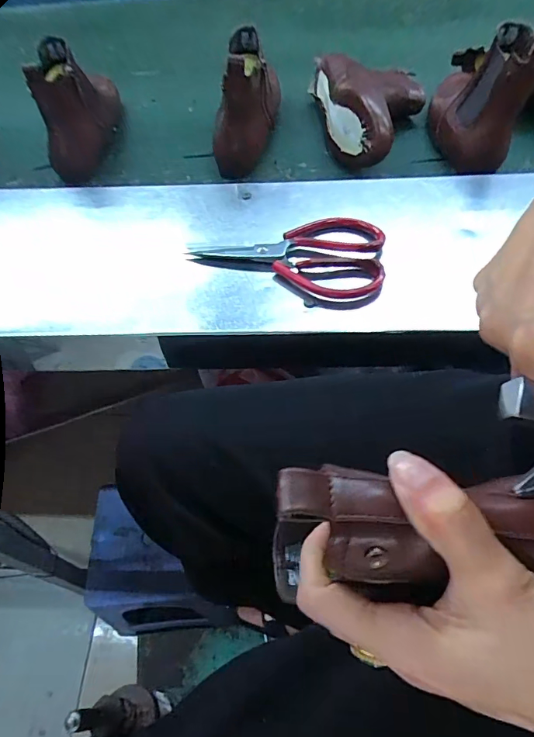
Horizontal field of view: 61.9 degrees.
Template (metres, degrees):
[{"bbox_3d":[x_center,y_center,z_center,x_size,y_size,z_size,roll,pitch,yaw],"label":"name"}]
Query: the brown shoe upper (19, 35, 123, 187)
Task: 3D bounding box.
[{"bbox_3d":[-0.262,-0.388,0.614,0.080,0.126,0.235,-9,57,-3],"label":"brown shoe upper"}]

